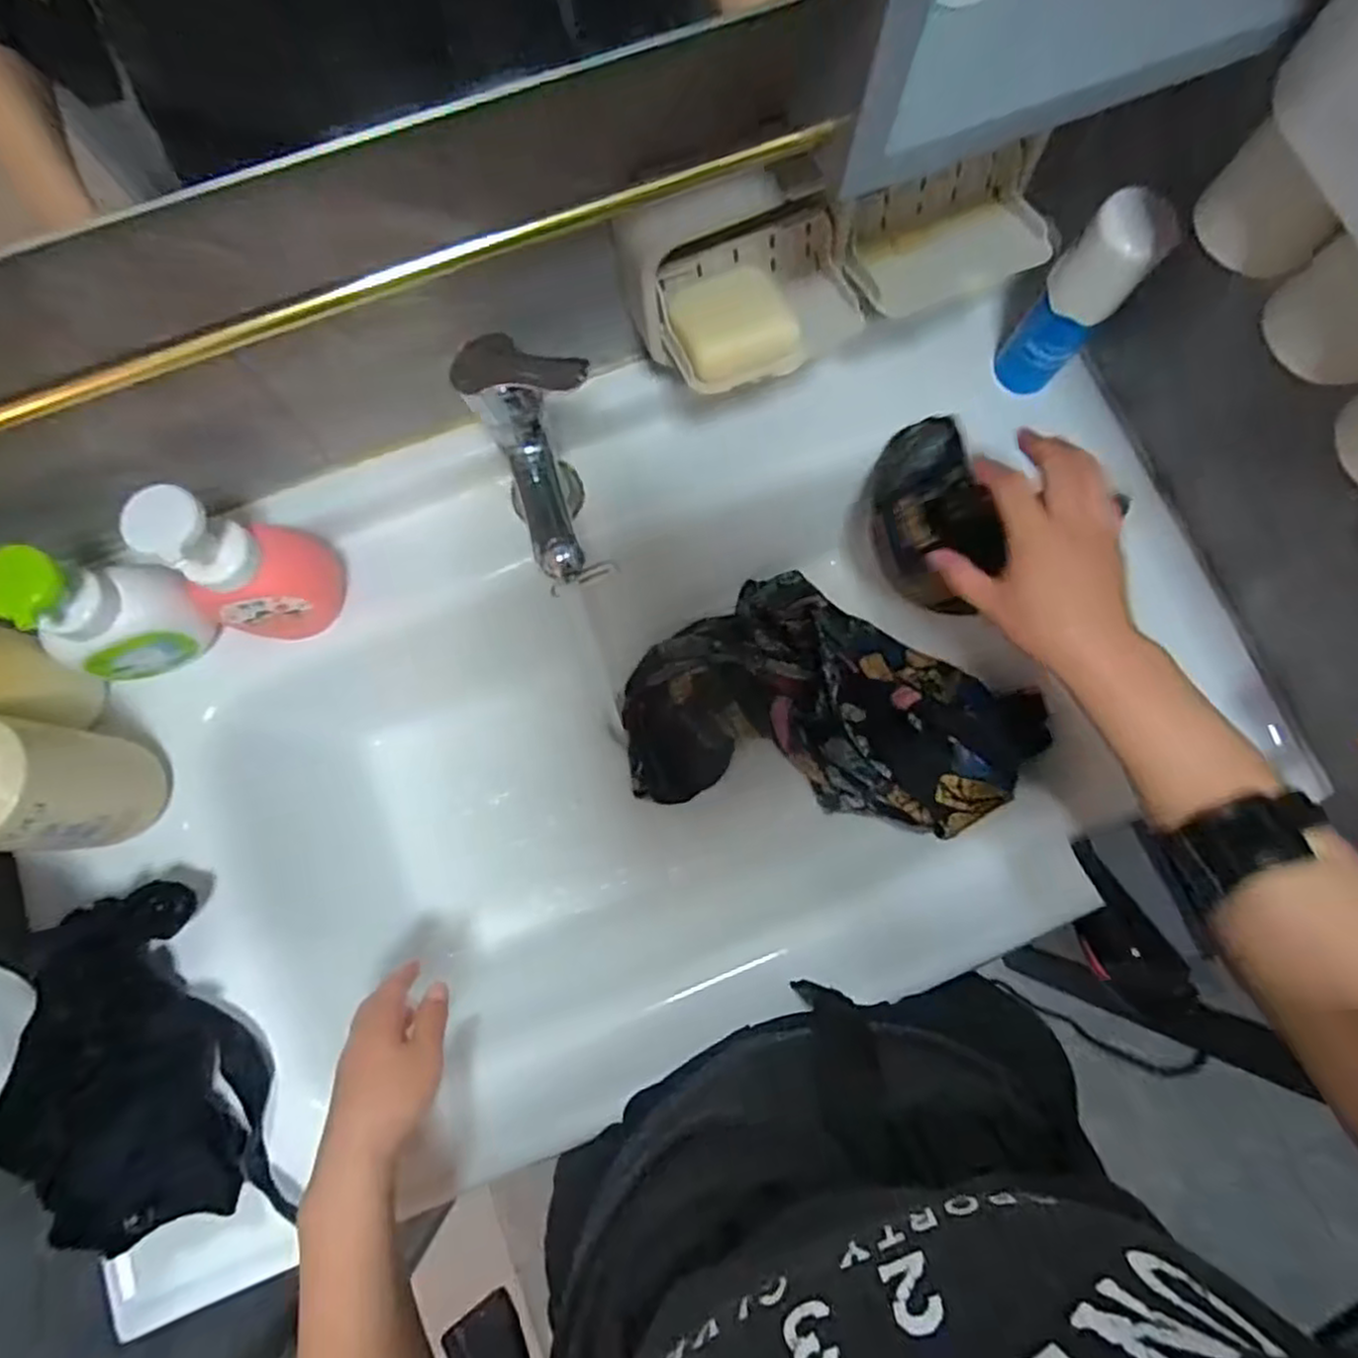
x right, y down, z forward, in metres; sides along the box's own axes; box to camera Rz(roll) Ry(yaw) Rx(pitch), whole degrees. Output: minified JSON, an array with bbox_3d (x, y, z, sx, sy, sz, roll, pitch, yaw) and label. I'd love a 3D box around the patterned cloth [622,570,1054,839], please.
[{"bbox_3d":[0.121,0.010,0.618,0.322,0.125,0.206,8,79,2],"label":"patterned cloth"}]

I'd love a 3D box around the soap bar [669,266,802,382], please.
[{"bbox_3d":[0.033,-0.214,0.432,0.063,0.017,0.059,-20,79,-4],"label":"soap bar"}]

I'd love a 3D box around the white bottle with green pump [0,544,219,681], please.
[{"bbox_3d":[-0.373,-0.044,0.470,0.071,0.120,0.054,-20,79,-4],"label":"white bottle with green pump"}]

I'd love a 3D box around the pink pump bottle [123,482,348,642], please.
[{"bbox_3d":[-0.294,-0.079,0.479,0.072,0.142,0.077,26,80,5],"label":"pink pump bottle"}]

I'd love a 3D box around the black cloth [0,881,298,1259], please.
[{"bbox_3d":[-0.338,0.252,0.453,0.125,0.025,0.217,-25,91,-47],"label":"black cloth"}]

